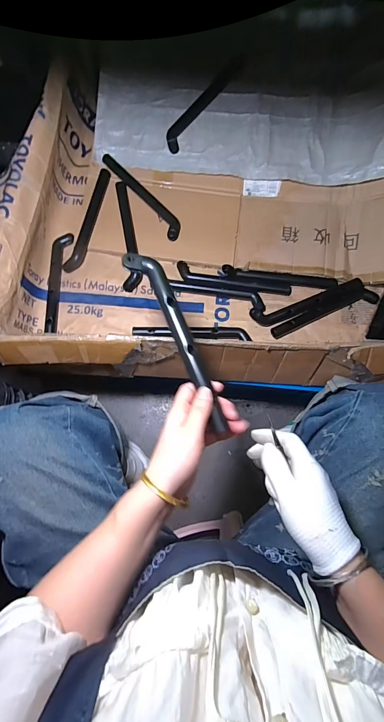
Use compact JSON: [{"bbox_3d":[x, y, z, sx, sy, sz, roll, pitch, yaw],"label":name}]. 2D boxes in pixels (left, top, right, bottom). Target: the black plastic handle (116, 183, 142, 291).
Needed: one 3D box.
[{"bbox_3d":[-0.138,-0.276,0.718,0.038,0.032,0.245,-5,77,-3],"label":"black plastic handle"}]

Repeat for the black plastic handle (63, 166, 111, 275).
[{"bbox_3d":[-0.224,-0.307,0.716,0.032,0.028,0.243,17,77,2],"label":"black plastic handle"}]

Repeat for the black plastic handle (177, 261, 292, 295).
[{"bbox_3d":[0.090,-0.173,0.713,0.249,0.018,0.039,14,77,1],"label":"black plastic handle"}]

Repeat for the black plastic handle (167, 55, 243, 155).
[{"bbox_3d":[0.026,-0.573,0.727,0.037,0.017,0.241,43,95,8],"label":"black plastic handle"}]

